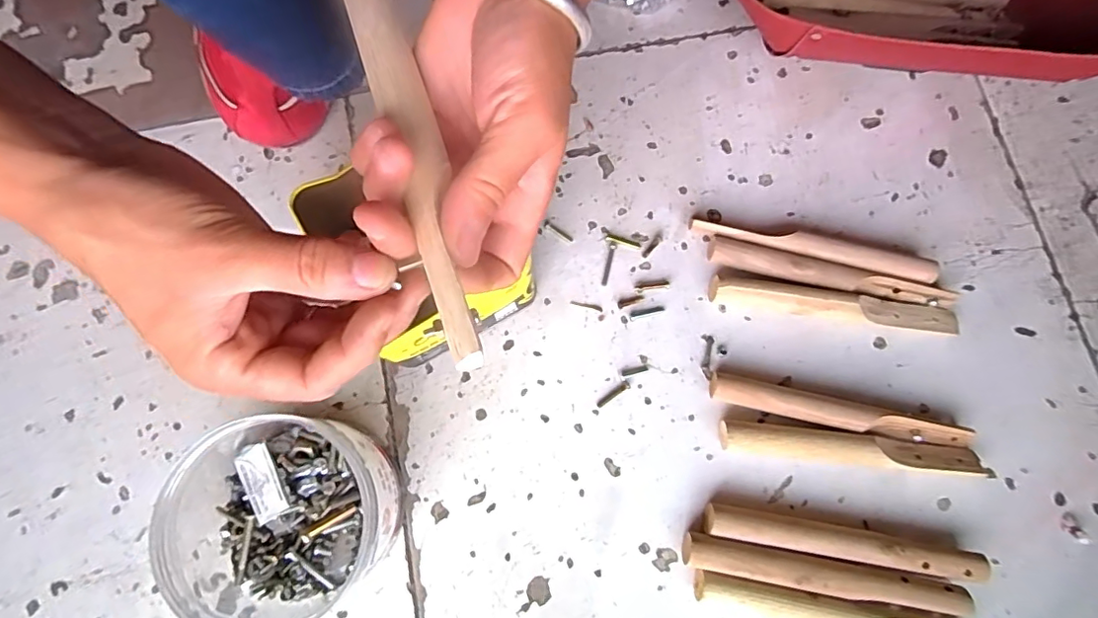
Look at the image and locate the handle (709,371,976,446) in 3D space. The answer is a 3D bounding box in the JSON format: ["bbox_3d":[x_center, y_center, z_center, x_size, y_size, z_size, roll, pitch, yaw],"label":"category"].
[{"bbox_3d":[0.200,0.072,0.378,0.178,0.023,0.019,12,77,2],"label":"handle"}]

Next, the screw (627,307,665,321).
[{"bbox_3d":[0.071,0.003,0.398,0.027,0.004,0.006,-16,78,-4],"label":"screw"}]

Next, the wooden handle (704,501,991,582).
[{"bbox_3d":[0.191,0.153,0.360,0.178,0.021,0.021,10,77,2],"label":"wooden handle"}]

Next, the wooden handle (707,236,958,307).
[{"bbox_3d":[0.203,-0.022,0.400,0.176,0.022,0.019,13,78,3],"label":"wooden handle"}]

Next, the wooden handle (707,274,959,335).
[{"bbox_3d":[0.202,-0.002,0.394,0.173,0.019,0.019,7,77,1],"label":"wooden handle"}]

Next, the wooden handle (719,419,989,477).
[{"bbox_3d":[0.205,0.094,0.371,0.173,0.023,0.021,6,77,1],"label":"wooden handle"}]

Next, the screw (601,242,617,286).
[{"bbox_3d":[0.044,-0.033,0.407,0.005,0.004,0.032,15,78,3],"label":"screw"}]

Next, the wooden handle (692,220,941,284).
[{"bbox_3d":[0.192,-0.045,0.407,0.176,0.020,0.018,13,78,3],"label":"wooden handle"}]

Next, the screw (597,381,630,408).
[{"bbox_3d":[0.046,0.061,0.389,0.027,0.004,0.006,-37,80,-8],"label":"screw"}]

